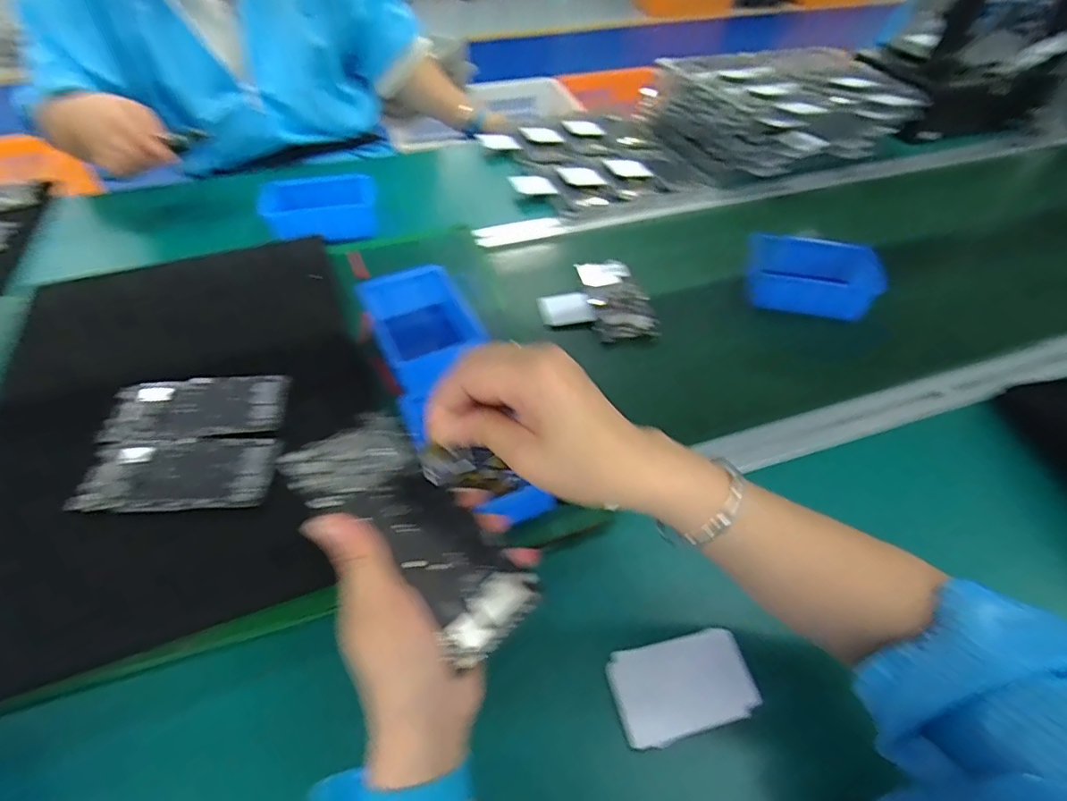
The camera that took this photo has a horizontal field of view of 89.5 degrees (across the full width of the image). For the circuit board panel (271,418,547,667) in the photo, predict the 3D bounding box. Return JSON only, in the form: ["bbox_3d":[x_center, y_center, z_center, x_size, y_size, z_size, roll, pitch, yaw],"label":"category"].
[{"bbox_3d":[-0.069,0.075,0.314,0.154,0.004,0.072,46,48,12],"label":"circuit board panel"}]

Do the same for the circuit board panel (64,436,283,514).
[{"bbox_3d":[-0.315,0.066,0.483,0.158,0.008,0.076,-2,48,-4],"label":"circuit board panel"}]

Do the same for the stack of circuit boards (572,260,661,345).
[{"bbox_3d":[0.110,-0.134,0.712,0.078,0.031,0.162,-2,48,-4],"label":"stack of circuit boards"}]

